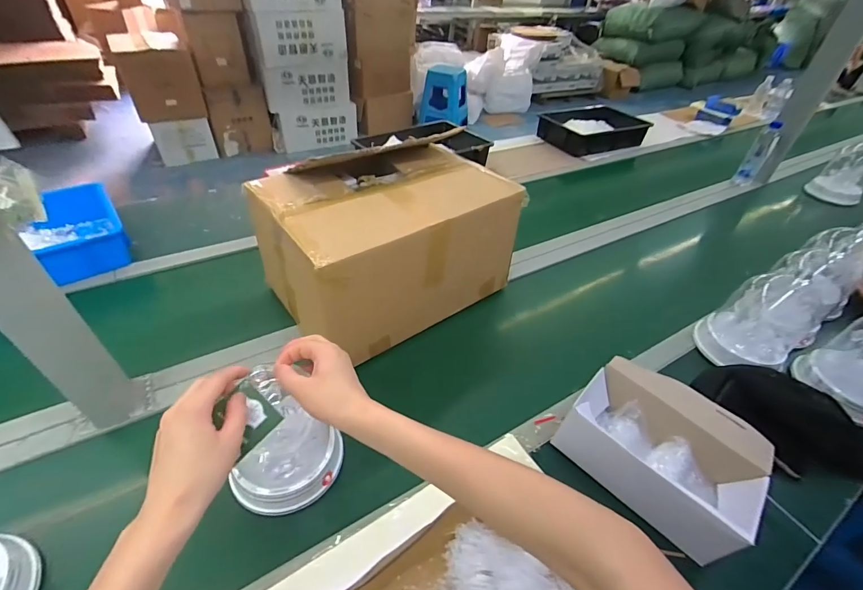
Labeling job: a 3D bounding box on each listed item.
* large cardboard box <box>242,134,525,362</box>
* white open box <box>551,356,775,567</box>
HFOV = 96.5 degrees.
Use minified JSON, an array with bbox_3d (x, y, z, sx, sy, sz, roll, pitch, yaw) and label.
[{"bbox_3d":[-0.085,-0.108,0.770,0.426,0.232,0.299,-26,51,-30],"label":"large cardboard box"},{"bbox_3d":[0.337,0.220,0.574,0.189,0.098,0.234,-31,53,-34],"label":"white open box"}]

